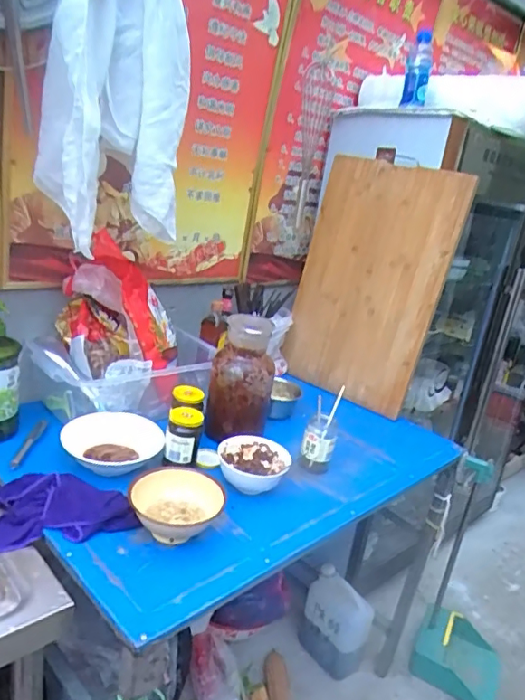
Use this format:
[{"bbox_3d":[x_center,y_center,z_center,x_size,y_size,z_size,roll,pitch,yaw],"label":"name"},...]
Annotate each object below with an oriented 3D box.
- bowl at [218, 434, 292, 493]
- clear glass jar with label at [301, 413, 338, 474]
[{"bbox_3d":[-0.018,0.232,1.077,0.141,0.081,0.108,6,14,0],"label":"bowl"},{"bbox_3d":[0.115,0.206,1.141,0.071,0.120,0.059,8,14,10],"label":"clear glass jar with label"}]

